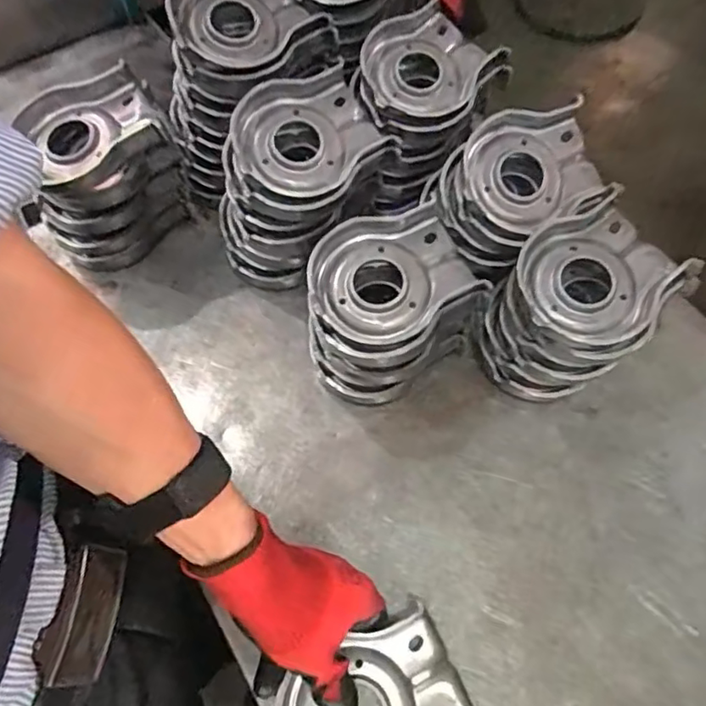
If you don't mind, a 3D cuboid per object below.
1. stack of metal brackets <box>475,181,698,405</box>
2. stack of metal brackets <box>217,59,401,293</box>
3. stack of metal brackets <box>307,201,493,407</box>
[{"bbox_3d":[0.183,-0.035,0.491,0.137,0.117,0.116,-39,68,-20],"label":"stack of metal brackets"},{"bbox_3d":[-0.043,-0.148,0.540,0.117,0.155,0.150,38,67,19],"label":"stack of metal brackets"},{"bbox_3d":[0.030,-0.033,0.491,0.134,0.121,0.113,-39,68,-19],"label":"stack of metal brackets"}]

